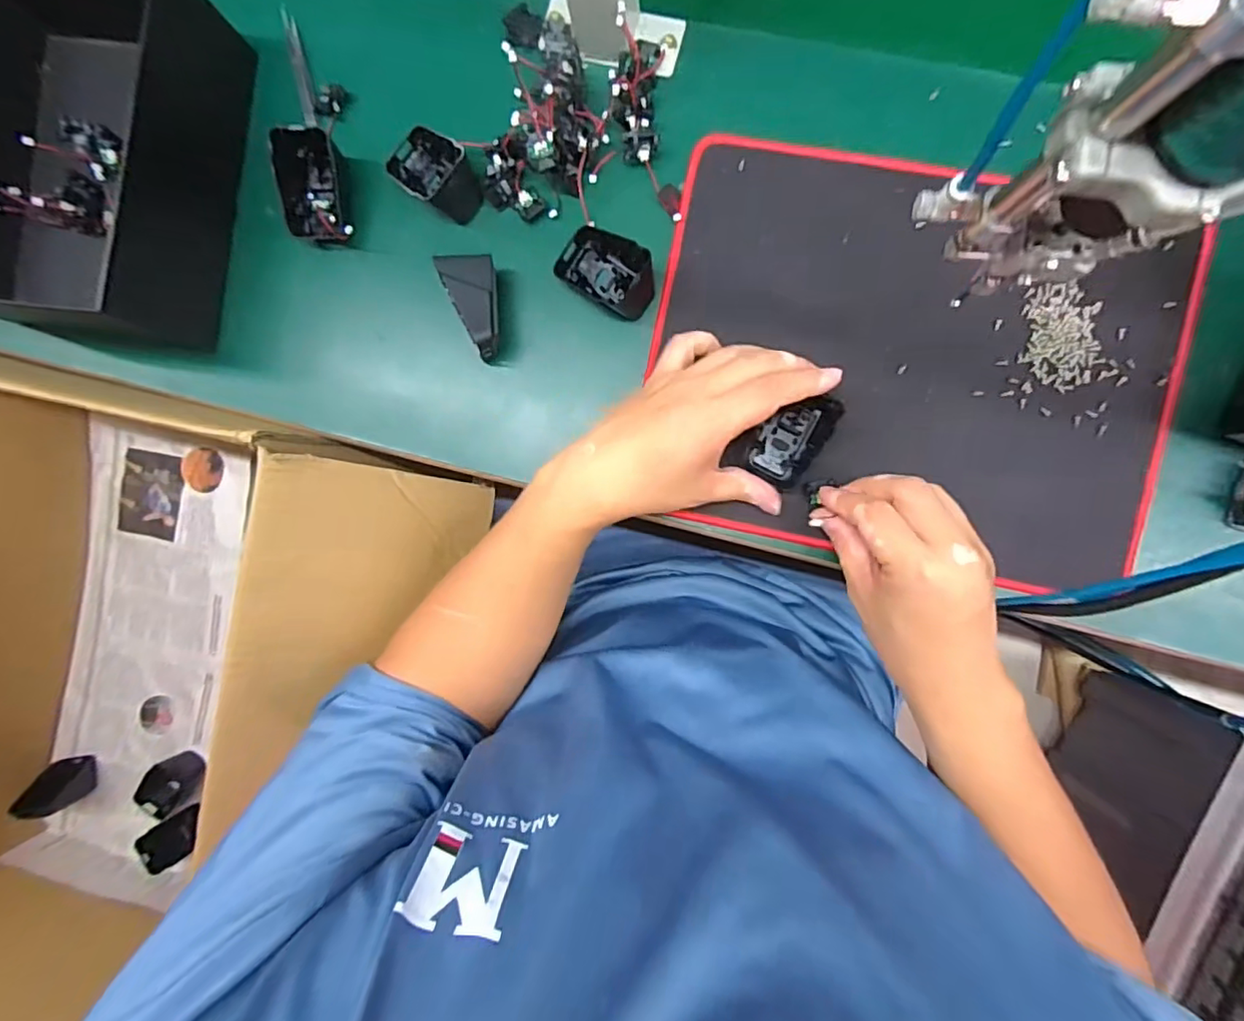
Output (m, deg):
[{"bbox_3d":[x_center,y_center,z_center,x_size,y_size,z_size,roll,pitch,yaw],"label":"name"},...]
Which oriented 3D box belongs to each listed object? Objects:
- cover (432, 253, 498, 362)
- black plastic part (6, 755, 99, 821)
[{"bbox_3d":[-0.100,-0.144,0.406,0.034,0.033,0.070,-14,102,6],"label":"cover"},{"bbox_3d":[-0.584,0.285,0.585,0.038,0.064,0.047,-25,90,6],"label":"black plastic part"}]

